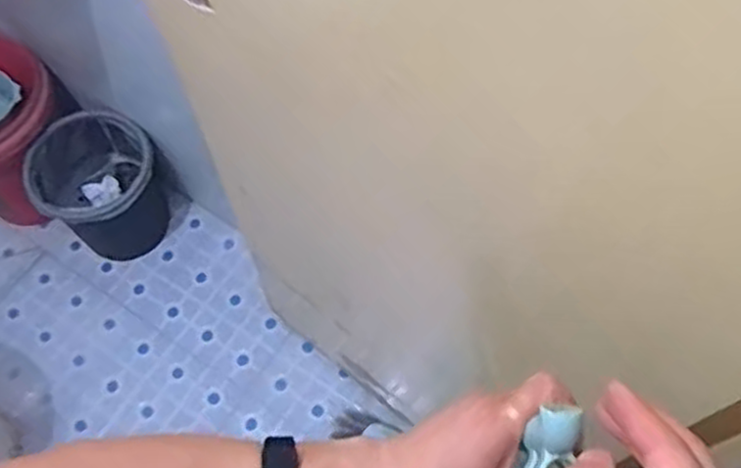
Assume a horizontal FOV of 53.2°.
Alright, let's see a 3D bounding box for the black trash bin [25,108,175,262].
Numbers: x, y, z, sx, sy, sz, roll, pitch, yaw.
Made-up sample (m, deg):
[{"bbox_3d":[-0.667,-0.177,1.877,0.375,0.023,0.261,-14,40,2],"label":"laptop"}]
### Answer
[{"bbox_3d":[-0.503,-0.086,1.421,0.227,0.235,0.199,-29,68,-12],"label":"black trash bin"}]

